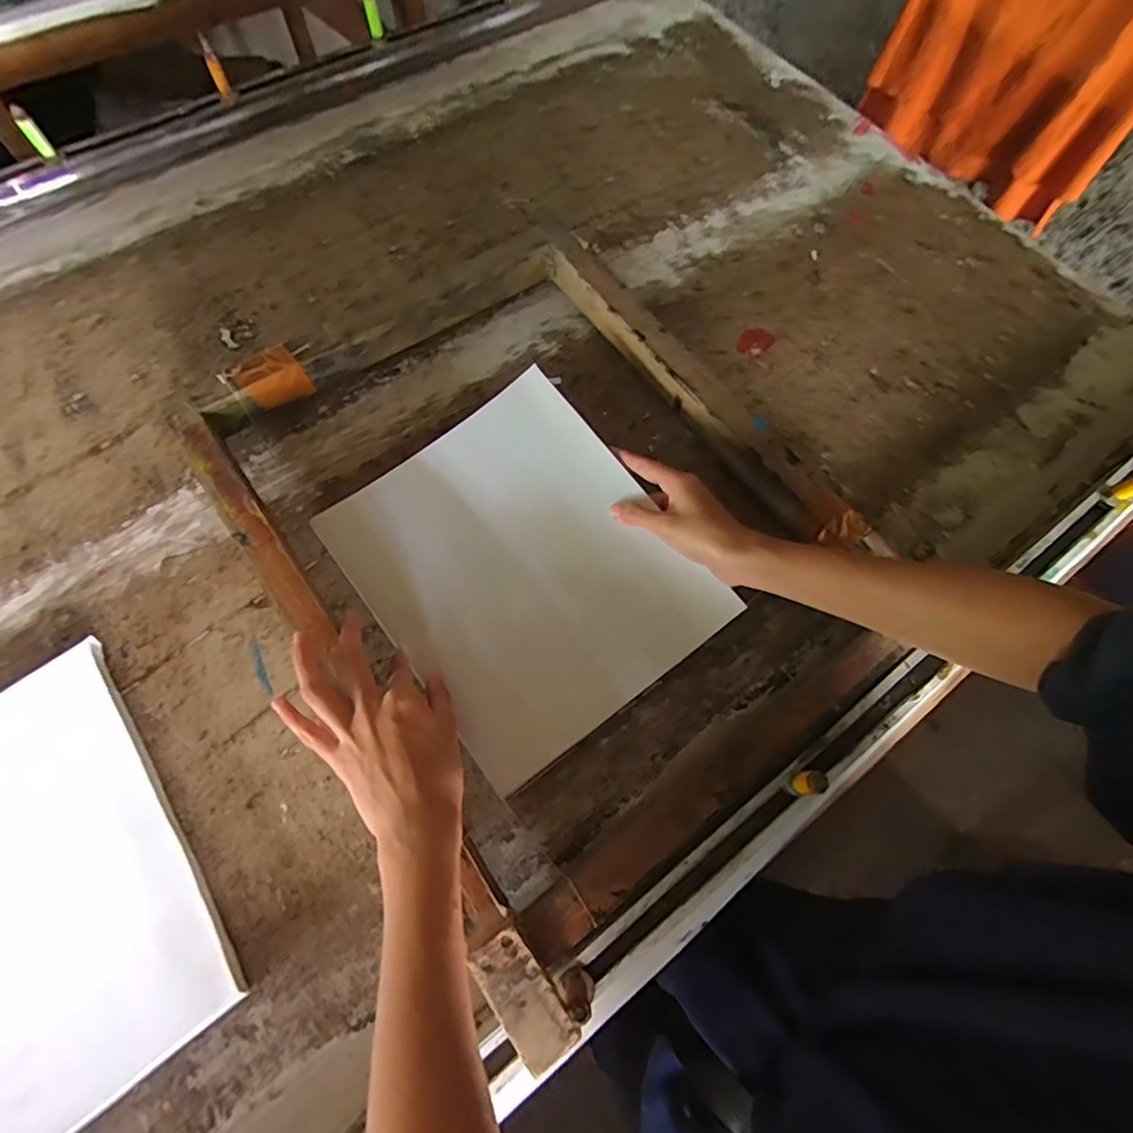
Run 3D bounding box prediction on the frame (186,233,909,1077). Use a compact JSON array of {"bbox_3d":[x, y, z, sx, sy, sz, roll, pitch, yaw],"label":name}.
[{"bbox_3d":[-0.008,-0.027,0.450,0.394,0.051,0.522,-32,73,-15],"label":"frame"}]

